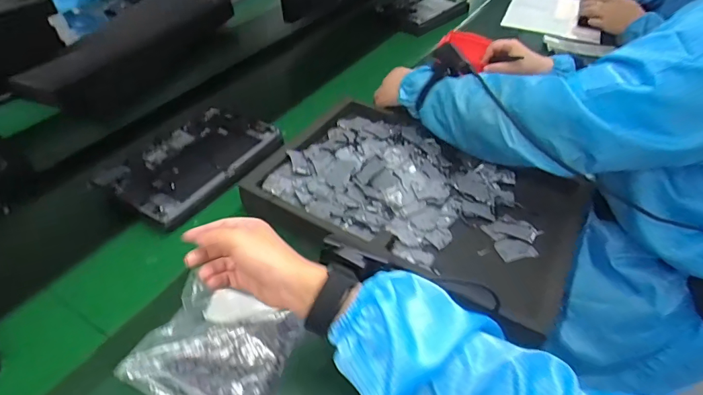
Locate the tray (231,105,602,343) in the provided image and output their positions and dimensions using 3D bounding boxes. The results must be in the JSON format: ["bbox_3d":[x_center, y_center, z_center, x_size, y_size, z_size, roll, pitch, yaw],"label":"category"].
[{"bbox_3d":[0.099,0.003,0.632,0.430,0.080,0.304,23,47,23],"label":"tray"}]

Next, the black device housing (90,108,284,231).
[{"bbox_3d":[-0.236,-0.060,0.681,0.187,0.023,0.252,26,49,25],"label":"black device housing"}]

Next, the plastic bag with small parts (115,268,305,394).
[{"bbox_3d":[-0.142,0.156,0.456,0.151,0.036,0.130,12,44,13],"label":"plastic bag with small parts"}]

